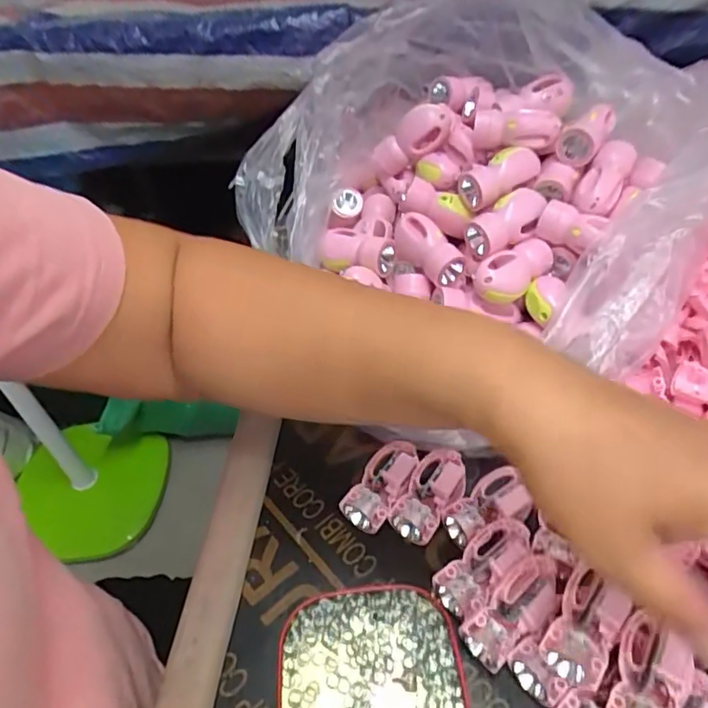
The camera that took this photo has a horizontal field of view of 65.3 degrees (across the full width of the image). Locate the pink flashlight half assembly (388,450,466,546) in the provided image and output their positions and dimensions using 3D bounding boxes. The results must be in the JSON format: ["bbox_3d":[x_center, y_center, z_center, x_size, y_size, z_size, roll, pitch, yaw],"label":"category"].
[{"bbox_3d":[0.052,0.096,0.372,0.033,0.023,0.063,23,53,24],"label":"pink flashlight half assembly"}]

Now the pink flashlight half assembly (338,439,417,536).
[{"bbox_3d":[0.020,0.087,0.377,0.030,0.018,0.063,24,53,25],"label":"pink flashlight half assembly"}]

